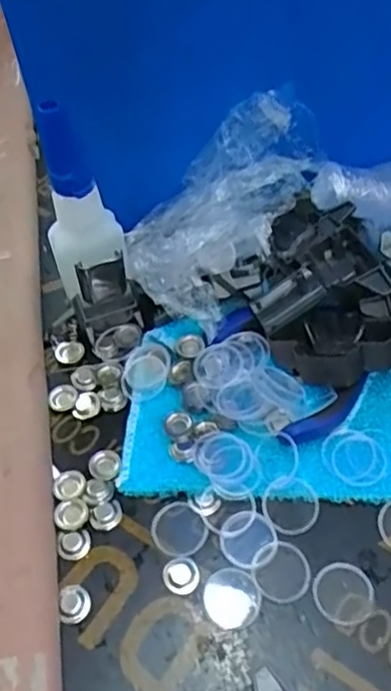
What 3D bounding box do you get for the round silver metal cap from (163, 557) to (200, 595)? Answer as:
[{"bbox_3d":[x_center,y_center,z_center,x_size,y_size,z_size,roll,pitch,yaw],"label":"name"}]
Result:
[{"bbox_3d":[-0.006,0.092,0.258,0.014,0.004,0.015,-2,54,2],"label":"round silver metal cap"}]

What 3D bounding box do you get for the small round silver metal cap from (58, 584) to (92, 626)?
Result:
[{"bbox_3d":[-0.048,0.101,0.253,0.012,0.004,0.014,-9,54,-3],"label":"small round silver metal cap"}]

